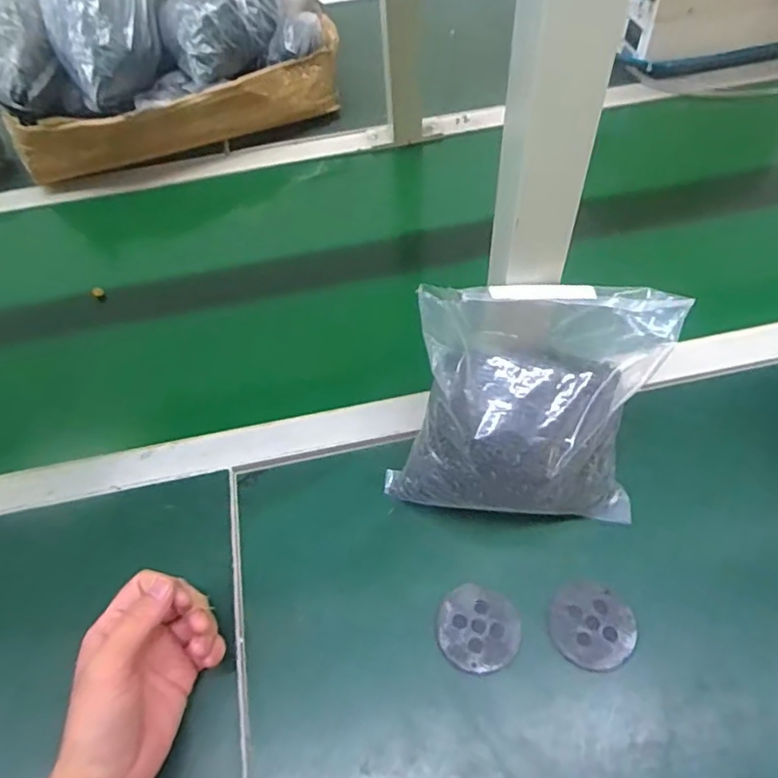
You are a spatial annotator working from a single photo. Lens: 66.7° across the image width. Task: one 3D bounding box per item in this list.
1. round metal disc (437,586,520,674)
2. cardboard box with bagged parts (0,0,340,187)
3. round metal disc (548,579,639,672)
[{"bbox_3d":[0.067,0.177,0.439,0.059,0.004,0.060,-2,56,3],"label":"round metal disc"},{"bbox_3d":[-0.312,-0.481,0.790,0.456,0.182,0.287,-17,56,-7],"label":"cardboard box with bagged parts"},{"bbox_3d":[0.151,0.174,0.440,0.059,0.006,0.063,-2,56,3],"label":"round metal disc"}]

